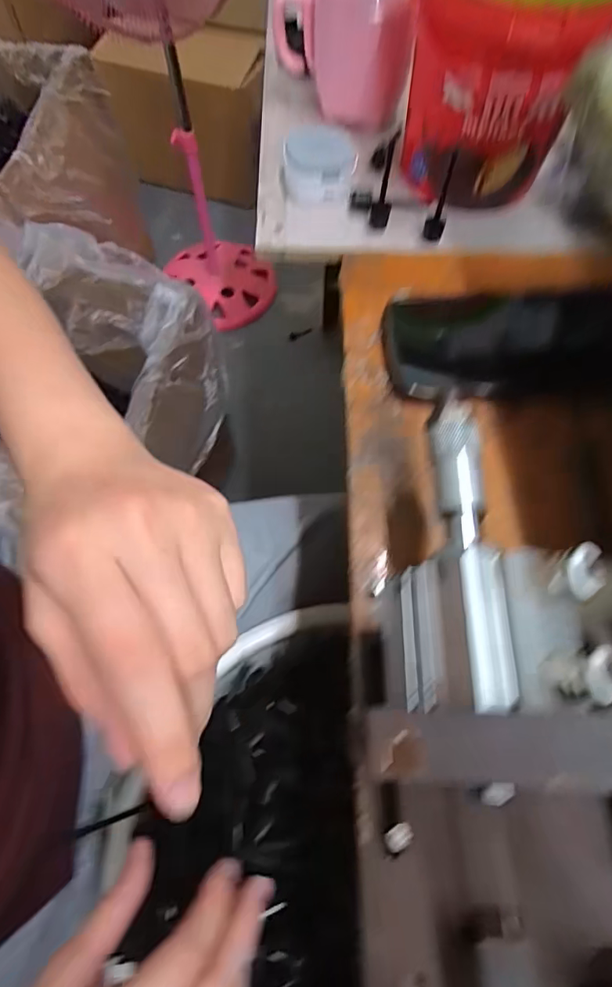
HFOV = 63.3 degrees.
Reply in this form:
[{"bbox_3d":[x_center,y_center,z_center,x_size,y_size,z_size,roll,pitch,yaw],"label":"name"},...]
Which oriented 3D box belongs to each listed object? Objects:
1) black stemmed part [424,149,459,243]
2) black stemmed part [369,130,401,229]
[{"bbox_3d":[0.096,-0.208,0.349,0.014,0.059,0.015,12,66,5],"label":"black stemmed part"},{"bbox_3d":[0.056,-0.221,0.354,0.014,0.059,0.018,10,66,4],"label":"black stemmed part"}]

